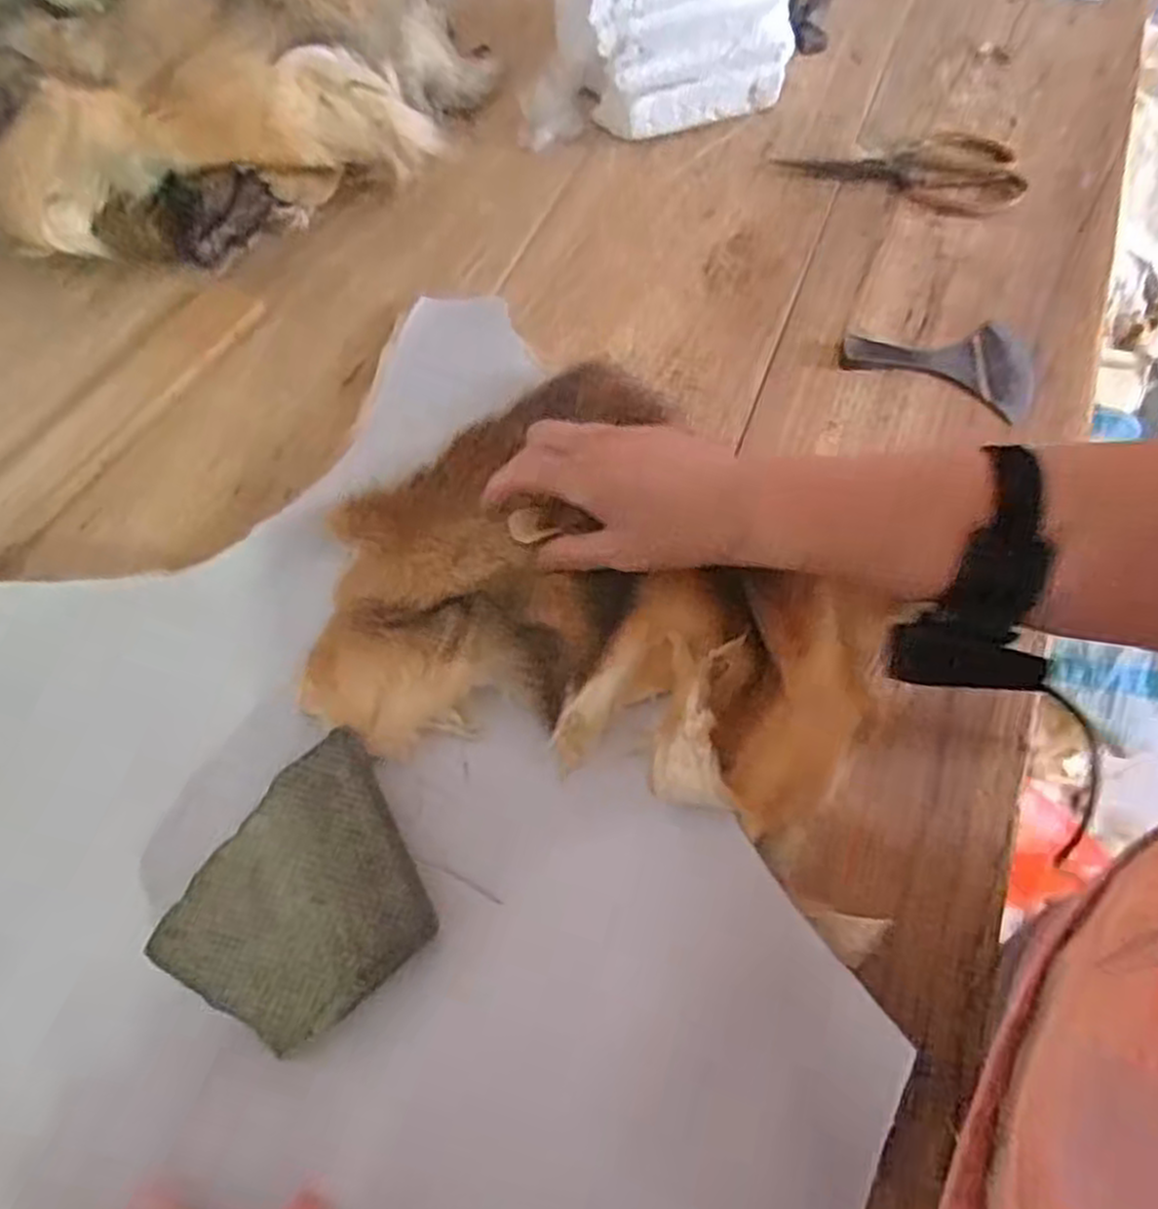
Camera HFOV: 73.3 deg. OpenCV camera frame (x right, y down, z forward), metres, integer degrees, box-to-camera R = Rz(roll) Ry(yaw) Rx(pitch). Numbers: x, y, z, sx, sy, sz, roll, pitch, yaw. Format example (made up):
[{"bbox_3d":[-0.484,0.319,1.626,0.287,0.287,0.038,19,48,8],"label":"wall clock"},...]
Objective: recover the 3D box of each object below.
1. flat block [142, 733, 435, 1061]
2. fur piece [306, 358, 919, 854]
[{"bbox_3d":[-0.124,0.140,0.380,0.104,0.024,0.125,31,68,14],"label":"flat block"},{"bbox_3d":[0.017,-0.025,0.445,0.303,0.041,0.248,13,64,6],"label":"fur piece"}]

